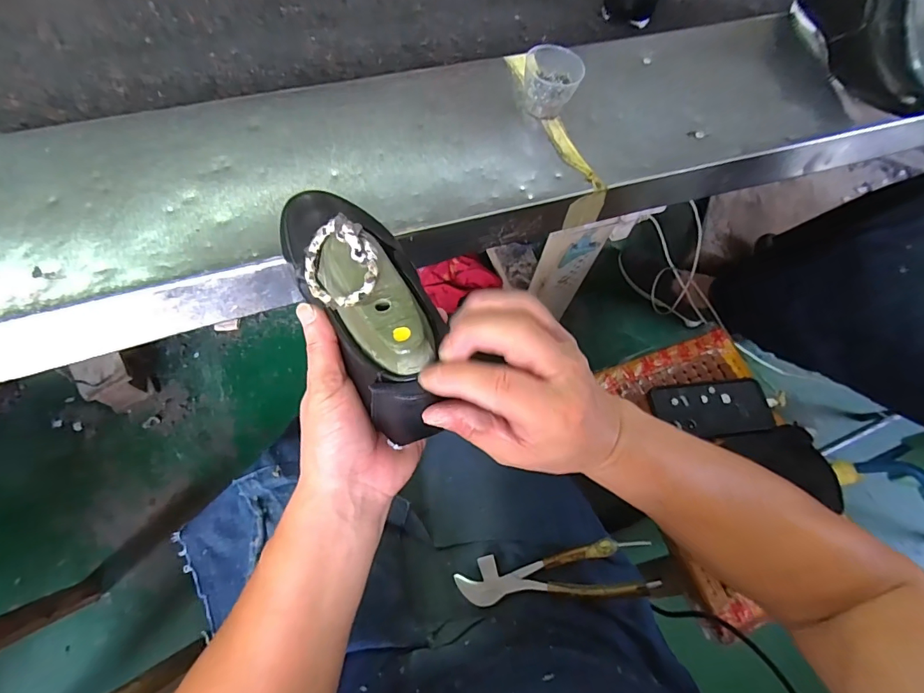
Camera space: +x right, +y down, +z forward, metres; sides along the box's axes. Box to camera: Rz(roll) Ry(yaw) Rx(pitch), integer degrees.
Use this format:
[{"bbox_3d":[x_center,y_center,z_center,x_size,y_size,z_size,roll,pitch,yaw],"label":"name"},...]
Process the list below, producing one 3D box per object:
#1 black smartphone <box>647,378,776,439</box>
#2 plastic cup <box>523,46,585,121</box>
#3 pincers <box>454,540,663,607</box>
[{"bbox_3d":[0.363,0.089,0.663,0.177,0.013,0.080,-4,67,-6],"label":"black smartphone"},{"bbox_3d":[0.101,-0.296,0.515,0.061,0.057,0.052,16,66,3],"label":"plastic cup"},{"bbox_3d":[0.092,0.233,0.466,0.197,0.013,0.048,-11,62,11],"label":"pincers"}]

